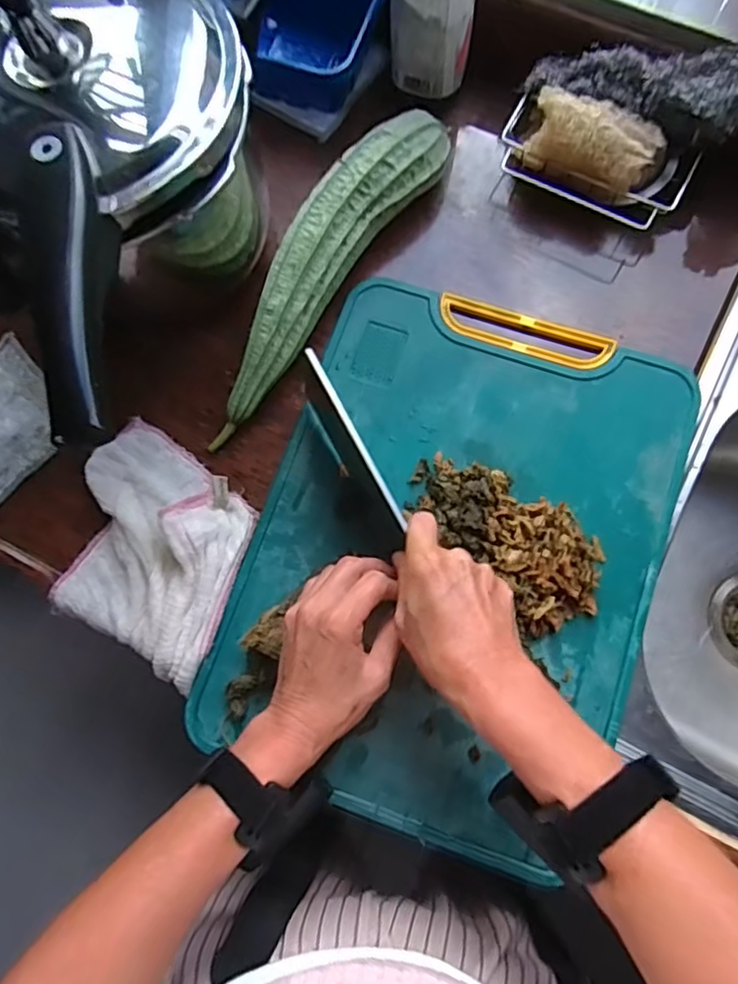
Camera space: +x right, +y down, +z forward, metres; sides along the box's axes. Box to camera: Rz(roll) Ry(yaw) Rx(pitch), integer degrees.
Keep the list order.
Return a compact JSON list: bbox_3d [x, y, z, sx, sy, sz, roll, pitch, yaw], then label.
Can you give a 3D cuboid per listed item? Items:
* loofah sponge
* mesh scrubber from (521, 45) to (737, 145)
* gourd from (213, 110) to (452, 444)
[{"bbox_3d":[0.177,-0.277,0.493,0.100,0.044,0.046,29,82,9],"label":"loofah sponge"},{"bbox_3d":[0.214,-0.322,0.473,0.164,0.040,0.062,29,82,9],"label":"mesh scrubber"},{"bbox_3d":[-0.045,-0.182,0.495,0.063,0.055,0.300,35,83,10],"label":"gourd"}]

